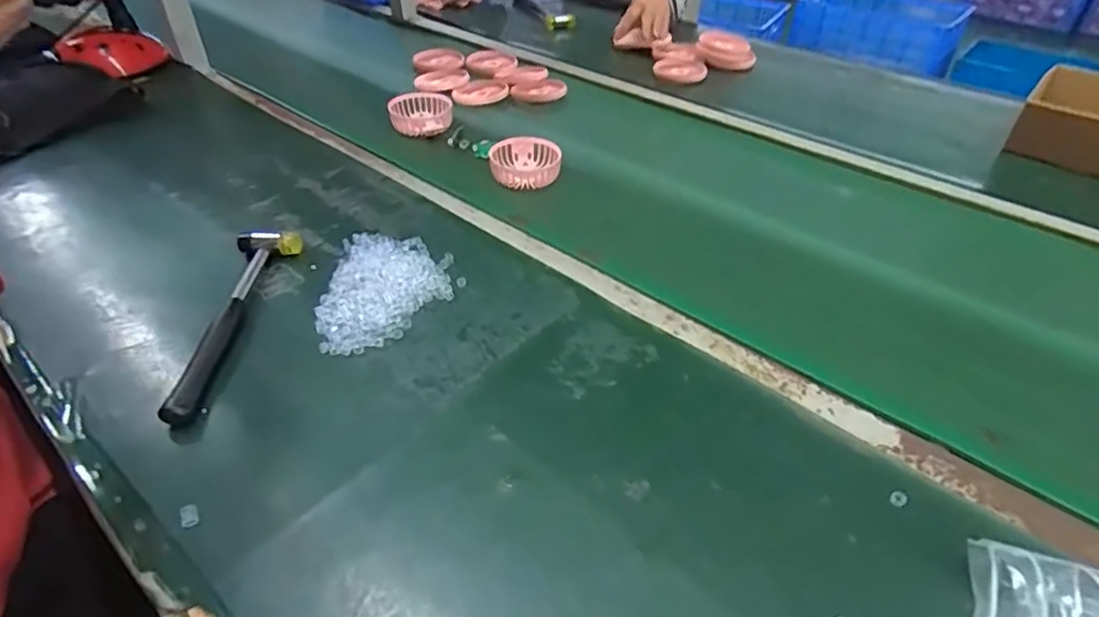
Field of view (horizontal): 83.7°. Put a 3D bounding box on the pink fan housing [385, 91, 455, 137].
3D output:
[{"bbox_3d":[-0.183,-0.278,0.875,0.088,0.026,0.100,-7,41,-10],"label":"pink fan housing"}]

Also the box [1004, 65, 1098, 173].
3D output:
[{"bbox_3d":[0.765,-0.257,0.854,0.176,0.066,0.214,29,47,28],"label":"box"}]

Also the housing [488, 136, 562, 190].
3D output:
[{"bbox_3d":[-0.032,-0.187,0.778,0.085,0.033,0.080,-5,41,-7],"label":"housing"}]

